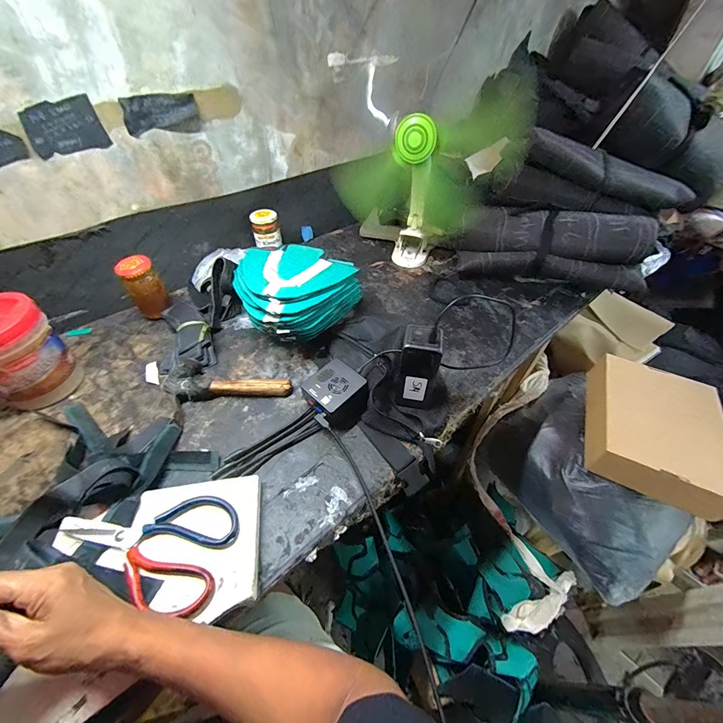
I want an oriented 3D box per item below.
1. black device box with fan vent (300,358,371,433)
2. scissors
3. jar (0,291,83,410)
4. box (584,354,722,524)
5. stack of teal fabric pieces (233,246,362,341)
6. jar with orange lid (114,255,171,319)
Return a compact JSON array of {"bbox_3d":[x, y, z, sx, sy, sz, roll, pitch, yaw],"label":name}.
[{"bbox_3d":[-0.038,0.053,0.501,0.077,0.053,0.086,-32,56,-27],"label":"black device box with fan vent"},{"bbox_3d":[-0.239,0.195,0.362,0.191,0.015,0.110,9,48,7],"label":"scissors"},{"bbox_3d":[-0.518,-0.006,0.494,0.108,0.147,0.113,1,47,-1],"label":"jar"},{"bbox_3d":[0.561,0.128,0.632,0.205,0.076,0.255,21,50,17],"label":"box"},{"bbox_3d":[-0.133,-0.122,0.612,0.198,0.126,0.213,25,52,20],"label":"stack of teal fabric pieces"},{"bbox_3d":[-0.412,-0.135,0.628,0.060,0.115,0.049,-31,55,-26],"label":"jar with orange lid"}]

